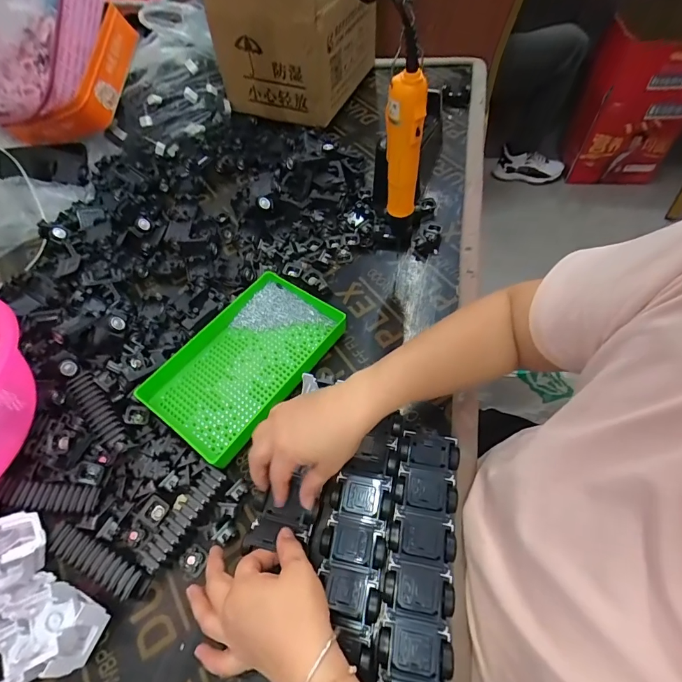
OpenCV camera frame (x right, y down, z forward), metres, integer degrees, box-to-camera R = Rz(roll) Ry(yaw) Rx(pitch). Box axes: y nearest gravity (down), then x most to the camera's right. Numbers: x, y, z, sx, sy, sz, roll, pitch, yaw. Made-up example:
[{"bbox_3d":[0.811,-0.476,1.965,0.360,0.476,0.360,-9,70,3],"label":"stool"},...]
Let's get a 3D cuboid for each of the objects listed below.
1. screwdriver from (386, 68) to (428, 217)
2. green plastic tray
[{"bbox_3d":[0.067,-0.198,0.418,0.042,0.161,0.029,2,59,6],"label":"screwdriver"},{"bbox_3d":[-0.125,0.020,0.511,0.162,0.032,0.241,33,67,22],"label":"green plastic tray"}]

